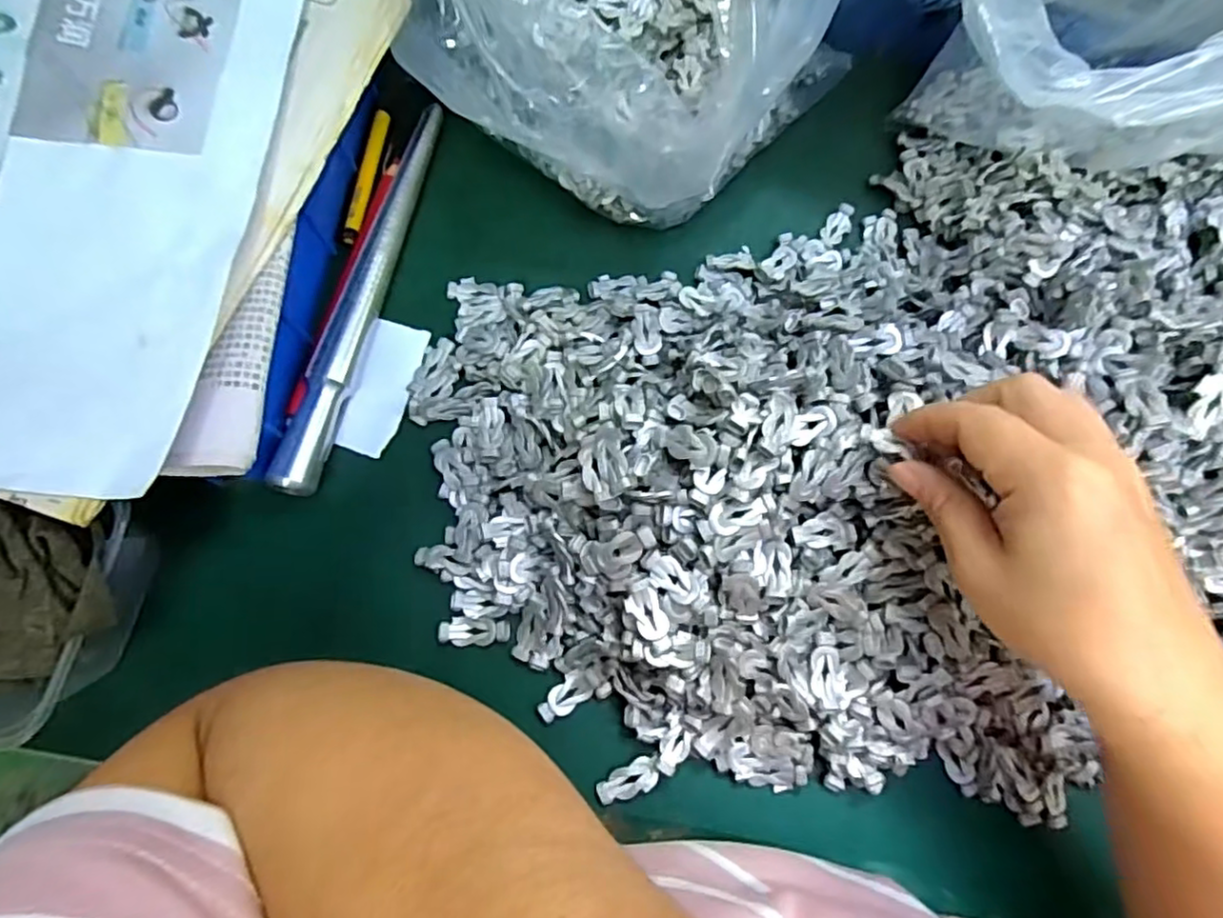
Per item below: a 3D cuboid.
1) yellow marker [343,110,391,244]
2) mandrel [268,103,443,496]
[{"bbox_3d":[-0.141,-0.163,0.374,0.008,0.006,0.086,9,75,0],"label":"yellow marker"},{"bbox_3d":[-0.135,-0.097,0.359,0.019,0.023,0.241,13,75,1],"label":"mandrel"}]

